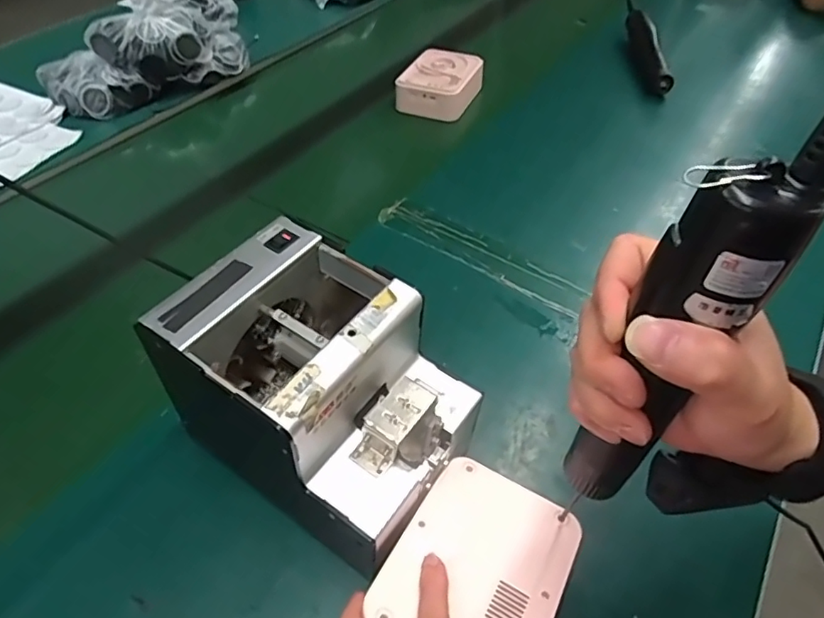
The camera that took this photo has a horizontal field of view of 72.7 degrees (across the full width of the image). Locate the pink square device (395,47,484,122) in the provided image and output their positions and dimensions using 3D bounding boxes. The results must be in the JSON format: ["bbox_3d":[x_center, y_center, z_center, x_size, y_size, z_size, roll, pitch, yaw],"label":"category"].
[{"bbox_3d":[0.047,-0.332,0.826,0.102,0.050,0.120,21,51,18],"label":"pink square device"}]

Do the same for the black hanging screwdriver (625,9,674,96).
[{"bbox_3d":[0.363,-0.408,0.869,0.046,0.032,0.204,-2,61,-1],"label":"black hanging screwdriver"}]

